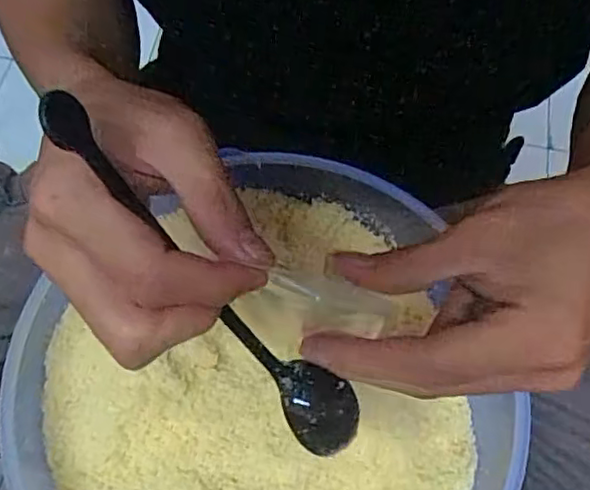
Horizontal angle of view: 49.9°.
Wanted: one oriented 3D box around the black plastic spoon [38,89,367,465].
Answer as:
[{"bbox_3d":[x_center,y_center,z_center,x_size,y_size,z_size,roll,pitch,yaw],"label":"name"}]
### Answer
[{"bbox_3d":[-0.030,0.024,0.250,0.022,0.193,0.030,10,55,51],"label":"black plastic spoon"}]

